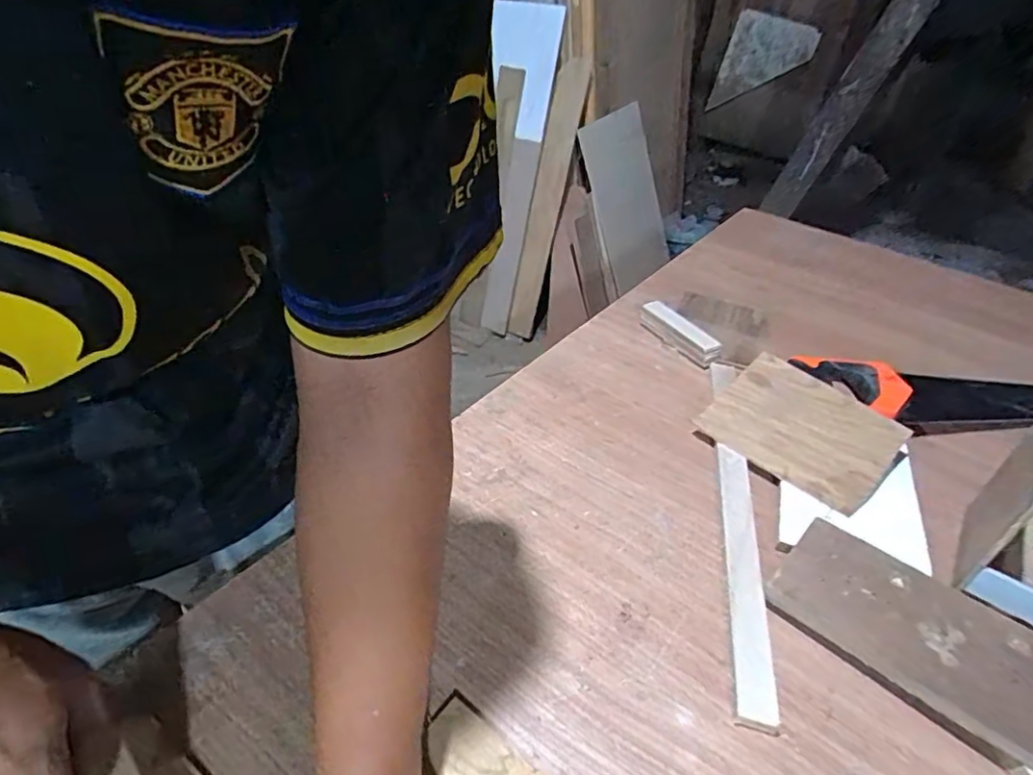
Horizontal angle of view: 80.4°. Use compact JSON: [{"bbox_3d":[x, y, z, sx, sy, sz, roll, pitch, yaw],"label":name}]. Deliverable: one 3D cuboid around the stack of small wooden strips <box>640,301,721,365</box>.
[{"bbox_3d":[0.206,-0.066,0.769,0.029,0.037,0.129,-18,43,-26],"label":"stack of small wooden strips"}]

